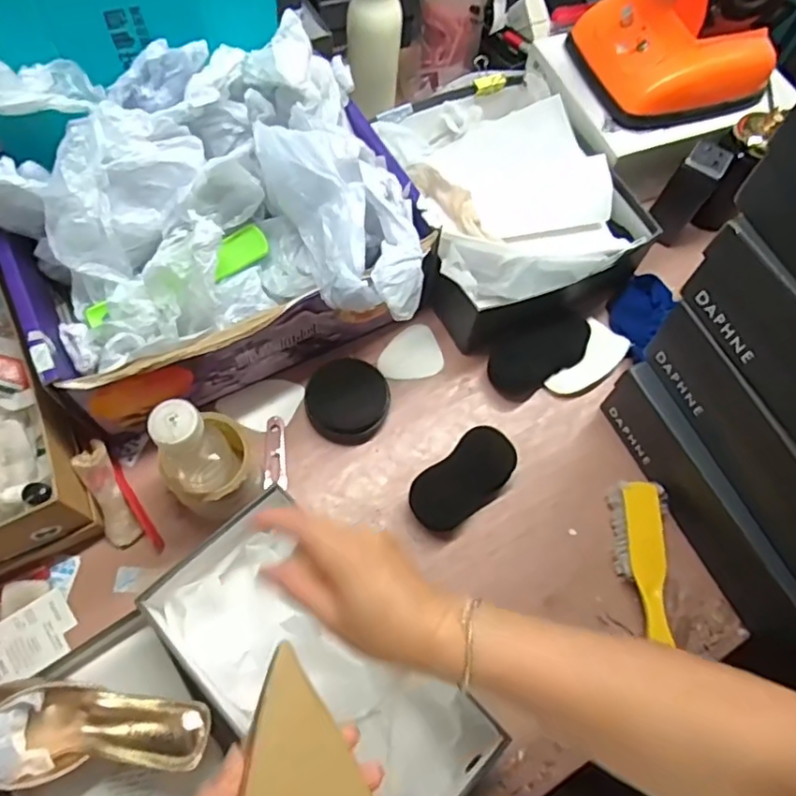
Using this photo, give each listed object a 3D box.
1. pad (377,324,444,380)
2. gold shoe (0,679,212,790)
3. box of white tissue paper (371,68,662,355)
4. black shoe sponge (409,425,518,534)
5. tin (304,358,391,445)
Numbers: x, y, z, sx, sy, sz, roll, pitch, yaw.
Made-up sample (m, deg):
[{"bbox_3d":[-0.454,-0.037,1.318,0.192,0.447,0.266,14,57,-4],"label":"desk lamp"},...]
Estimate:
[{"bbox_3d":[0.013,-0.053,0.730,0.074,0.007,0.068,-15,67,-10],"label":"pad"},{"bbox_3d":[-0.274,0.269,0.493,0.234,0.044,0.073,-4,66,-5],"label":"gold shoe"},{"bbox_3d":[0.123,-0.243,0.761,0.254,0.107,0.324,-21,69,-12],"label":"box of white tissue paper"},{"bbox_3d":[0.070,0.086,0.649,0.118,0.036,0.065,-36,73,-18],"label":"black shoe sponge"},{"bbox_3d":[-0.055,0.004,0.675,0.091,0.026,0.088,-4,66,-5],"label":"tin"}]

